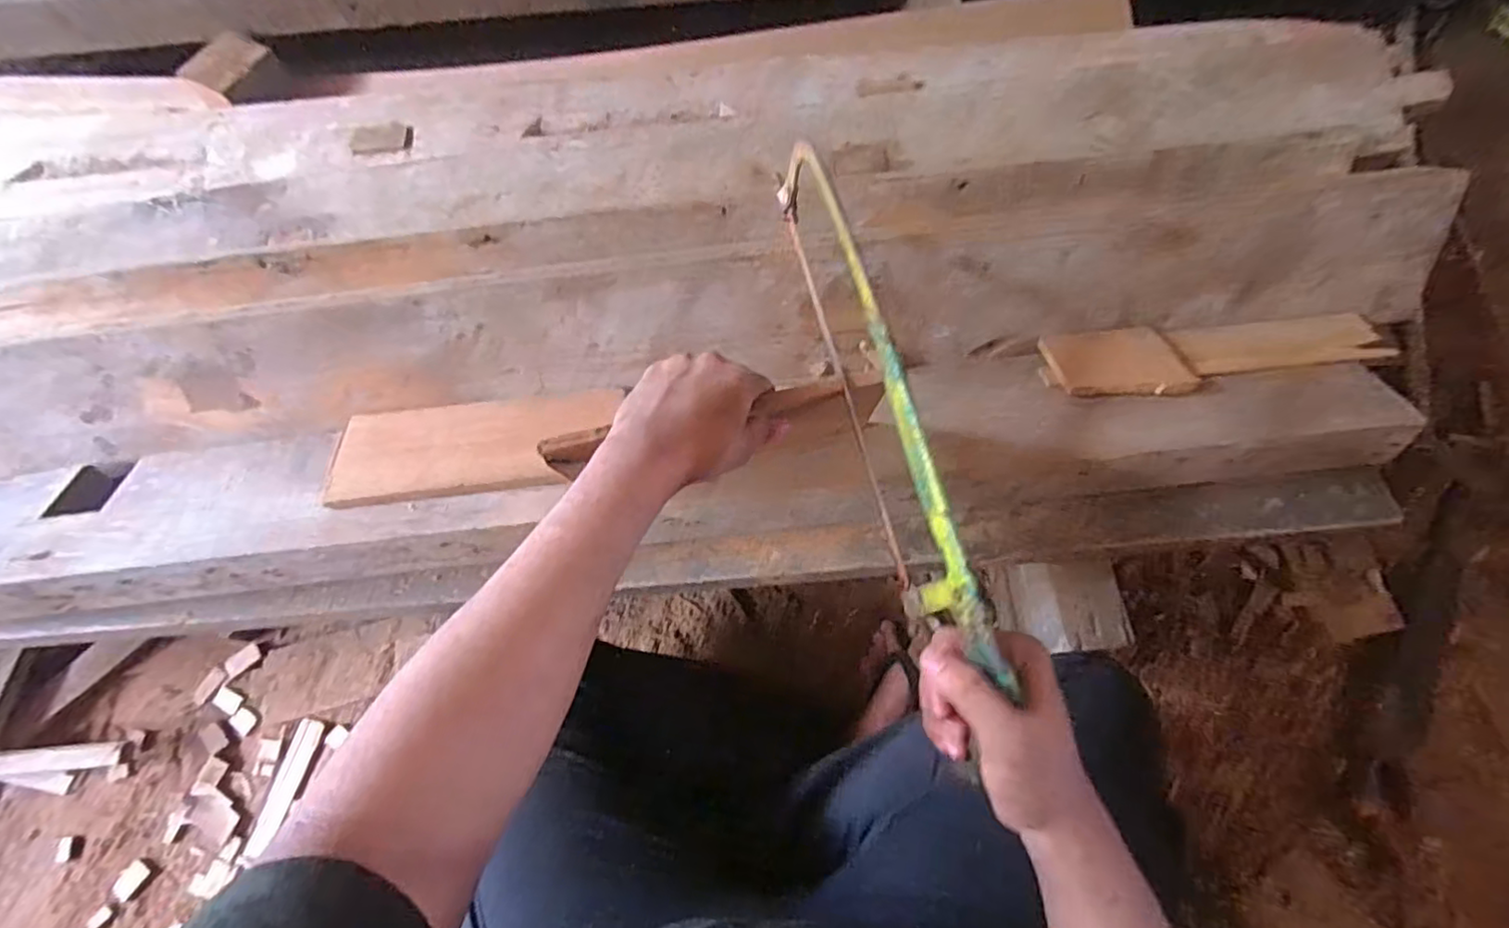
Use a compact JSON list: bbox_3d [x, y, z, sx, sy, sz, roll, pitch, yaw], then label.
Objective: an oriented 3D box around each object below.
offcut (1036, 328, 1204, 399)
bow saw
[{"bbox_3d":[0.332,-0.094,0.587,0.112,0.008,0.084,-6,49,4],"label":"offcut"},{"bbox_3d":[0.081,-0.028,0.413,0.018,0.096,0.429,-13,69,-4],"label":"bow saw"}]

